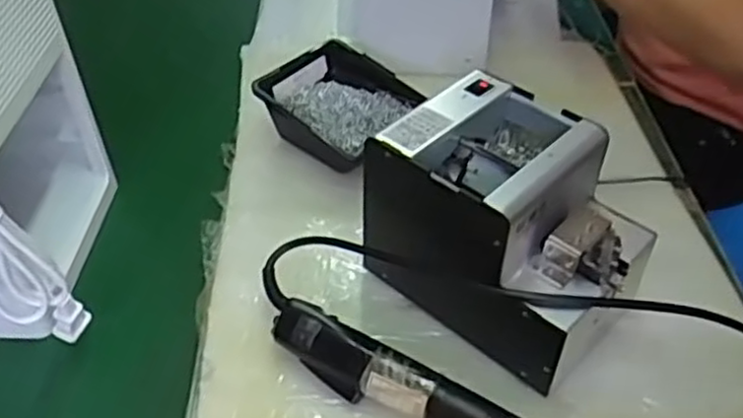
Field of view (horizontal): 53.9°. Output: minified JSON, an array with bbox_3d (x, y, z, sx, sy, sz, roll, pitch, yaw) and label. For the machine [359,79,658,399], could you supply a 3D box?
[{"bbox_3d":[0.098,0.016,0.541,0.167,0.144,0.139,33,53,31],"label":"machine"}]

